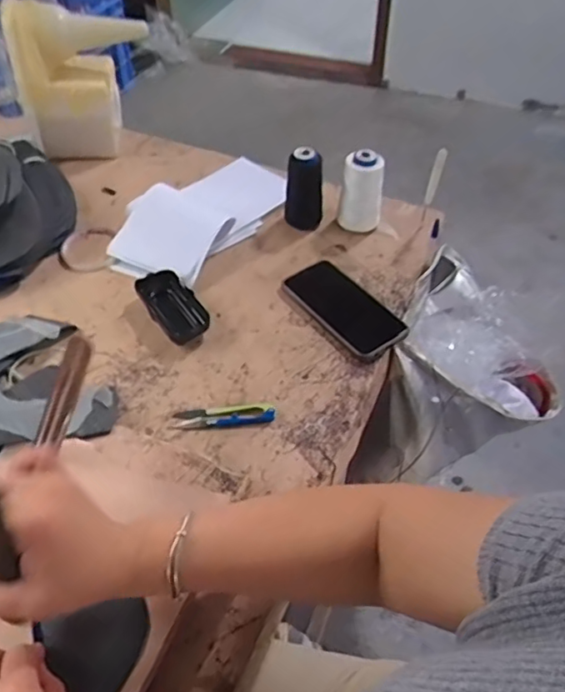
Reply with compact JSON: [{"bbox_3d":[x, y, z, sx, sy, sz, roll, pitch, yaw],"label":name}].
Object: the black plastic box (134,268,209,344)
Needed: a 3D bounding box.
[{"bbox_3d":[-0.127,-0.045,0.681,0.054,0.024,0.119,-25,54,-22],"label":"black plastic box"}]

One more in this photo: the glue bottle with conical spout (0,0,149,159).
[{"bbox_3d":[-0.286,-0.380,0.851,0.182,0.201,0.082,-6,49,-5],"label":"glue bottle with conical spout"}]

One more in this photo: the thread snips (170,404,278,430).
[{"bbox_3d":[-0.058,0.071,0.588,0.099,0.008,0.023,-4,49,-5],"label":"thread snips"}]

